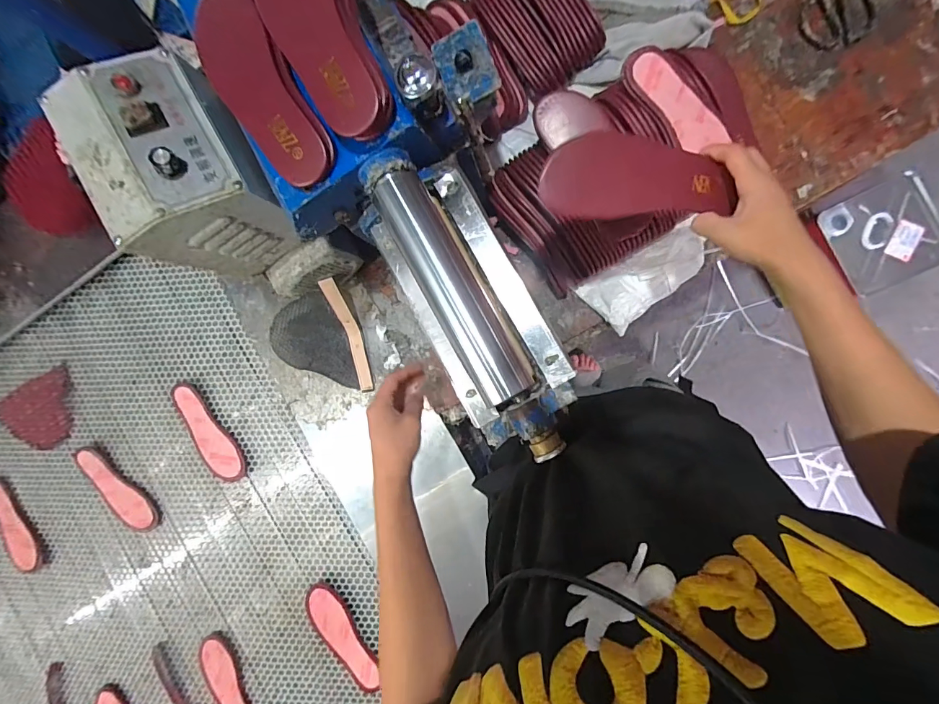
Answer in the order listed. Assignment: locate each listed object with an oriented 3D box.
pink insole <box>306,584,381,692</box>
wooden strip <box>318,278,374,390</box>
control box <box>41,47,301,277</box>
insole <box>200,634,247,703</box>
[{"bbox_3d":[-0.247,0.561,0.816,0.075,0.011,0.225,-30,91,6],"label":"pink insole"},{"bbox_3d":[-0.210,-0.030,0.741,0.022,0.045,0.217,-9,118,10],"label":"wooden strip"},{"bbox_3d":[-0.329,-0.218,0.509,0.138,0.195,0.187,-29,86,7],"label":"control box"},{"bbox_3d":[-0.485,0.679,0.835,0.065,0.027,0.217,-23,89,10],"label":"insole"}]

